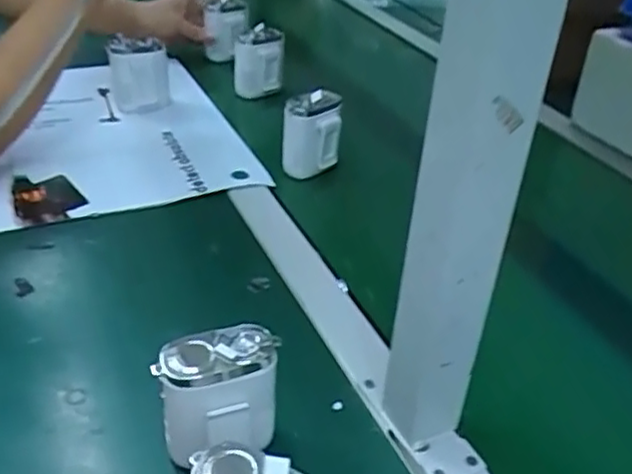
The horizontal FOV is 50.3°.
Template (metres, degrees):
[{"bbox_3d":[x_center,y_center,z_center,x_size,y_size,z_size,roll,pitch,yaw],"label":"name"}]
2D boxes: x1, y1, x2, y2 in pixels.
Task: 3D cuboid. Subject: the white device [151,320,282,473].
[{"bbox_3d":[-0.059,0.103,0.411,0.068,0.093,0.043,-6,35,-14],"label":"white device"}]

